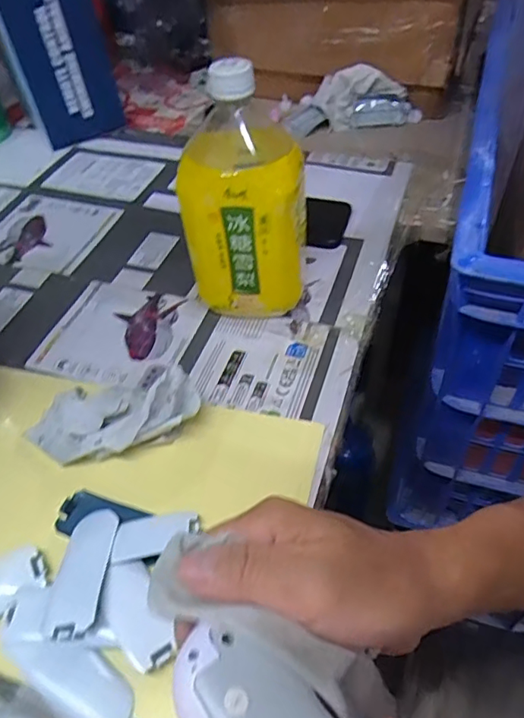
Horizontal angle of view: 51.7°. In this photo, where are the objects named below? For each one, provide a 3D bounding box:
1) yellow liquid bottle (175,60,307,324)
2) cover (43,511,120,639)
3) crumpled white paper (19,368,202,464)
[{"bbox_3d":[-0.011,-0.128,0.444,0.096,0.199,0.081,2,48,5],"label":"yellow liquid bottle"},{"bbox_3d":[-0.110,0.130,0.330,0.033,0.010,0.085,-3,33,0],"label":"cover"},{"bbox_3d":[-0.111,0.038,0.401,0.128,0.042,0.070,-7,48,-3],"label":"crumpled white paper"}]

